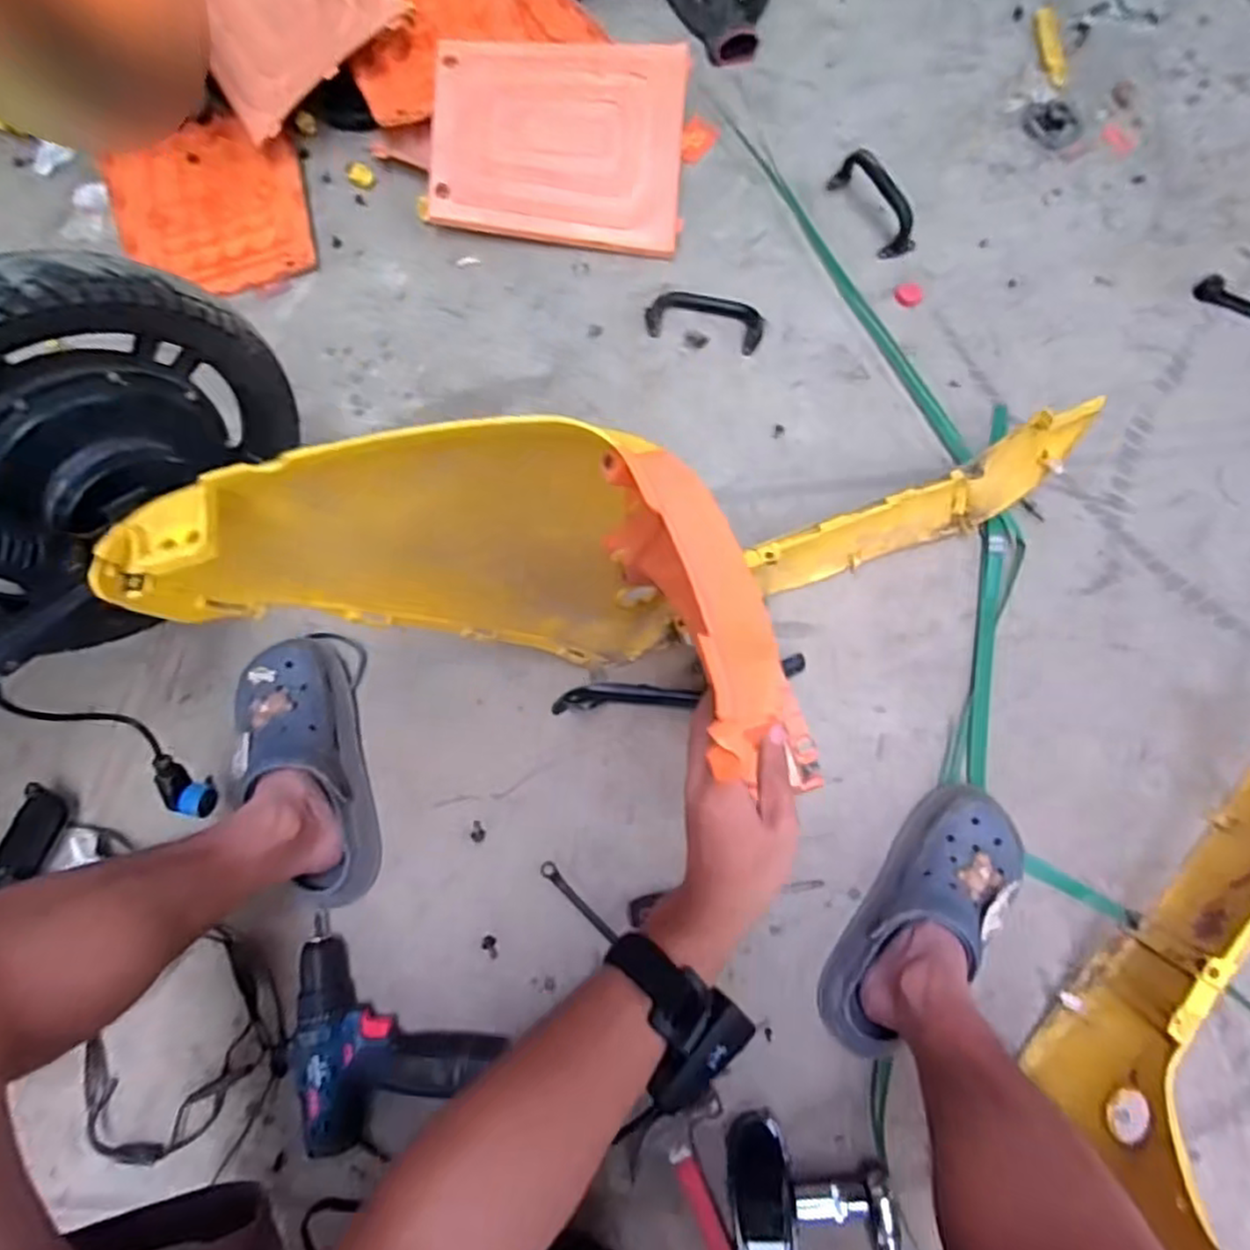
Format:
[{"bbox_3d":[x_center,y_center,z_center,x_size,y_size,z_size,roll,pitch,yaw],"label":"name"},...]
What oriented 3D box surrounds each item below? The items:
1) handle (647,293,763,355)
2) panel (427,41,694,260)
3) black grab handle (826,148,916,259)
[{"bbox_3d":[0.105,-0.398,0.892,0.148,0.031,0.071,13,76,4],"label":"handle"},{"bbox_3d":[-0.087,-0.633,0.909,0.323,0.025,0.244,4,98,-4],"label":"panel"},{"bbox_3d":[0.336,-0.567,0.918,0.050,0.067,0.158,-25,76,-6],"label":"black grab handle"}]

